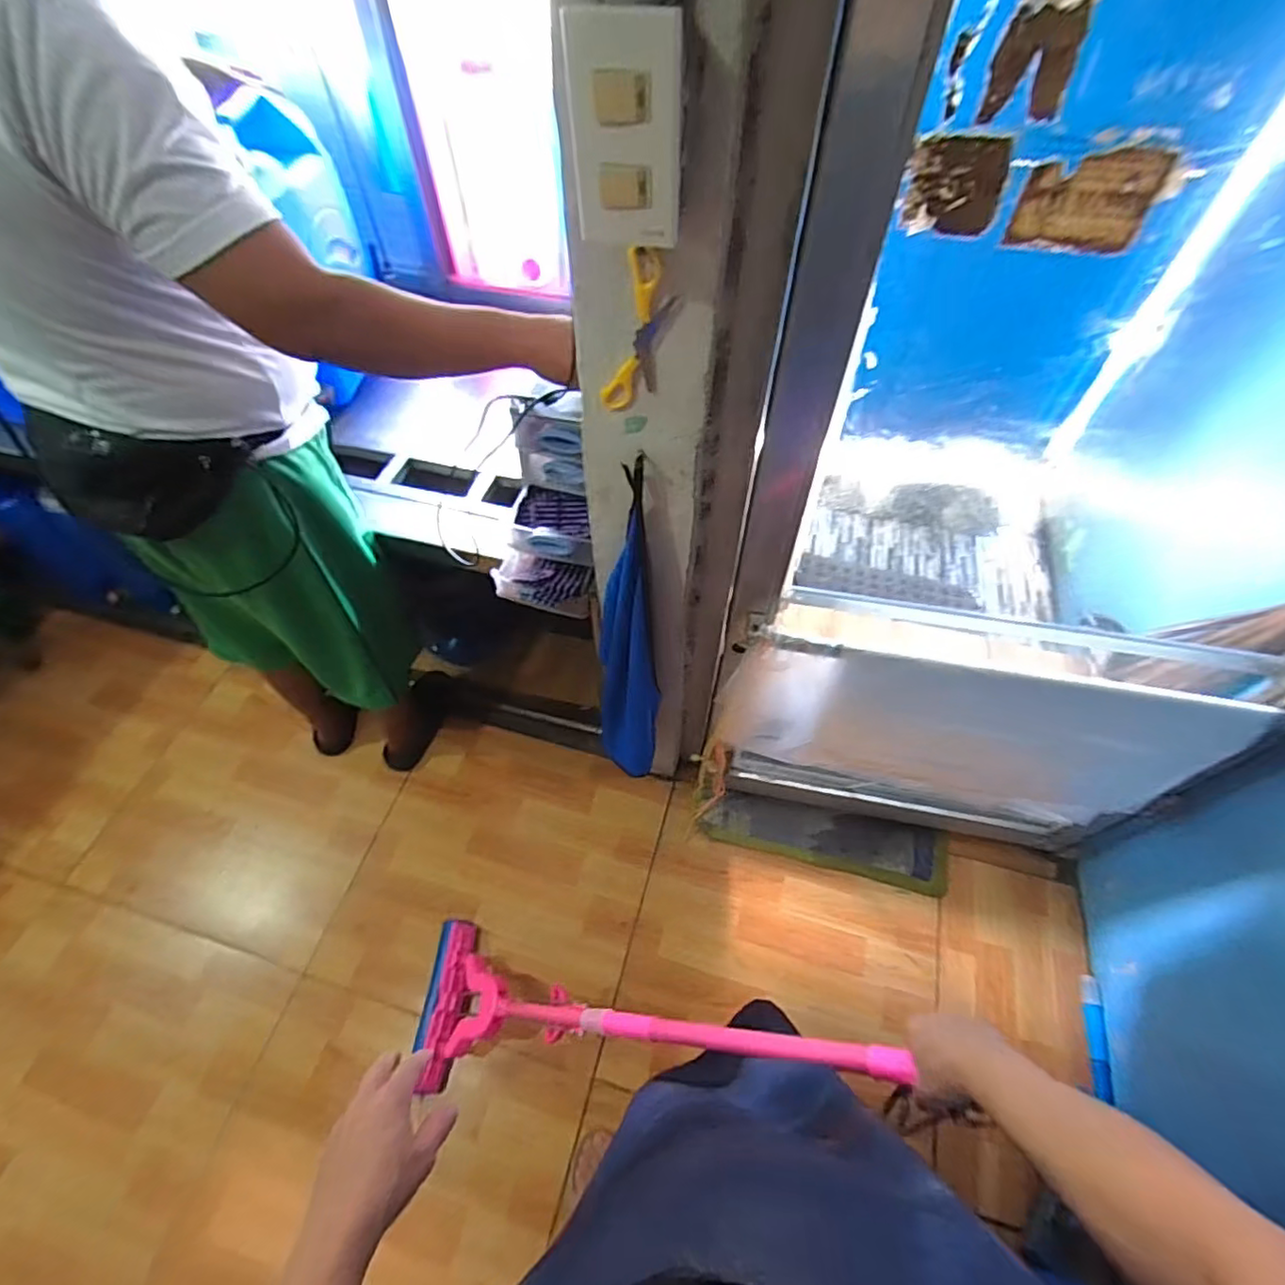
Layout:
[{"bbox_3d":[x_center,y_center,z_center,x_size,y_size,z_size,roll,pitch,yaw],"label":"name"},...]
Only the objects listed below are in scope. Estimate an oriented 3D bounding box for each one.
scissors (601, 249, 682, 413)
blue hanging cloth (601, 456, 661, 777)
[{"bbox_3d":[-0.004,-0.273,0.547,0.068,0.148,0.005,10,57,7],"label":"scissors"},{"bbox_3d":[-0.023,0.034,0.918,0.104,0.647,0.091,-1,57,0],"label":"blue hanging cloth"}]

